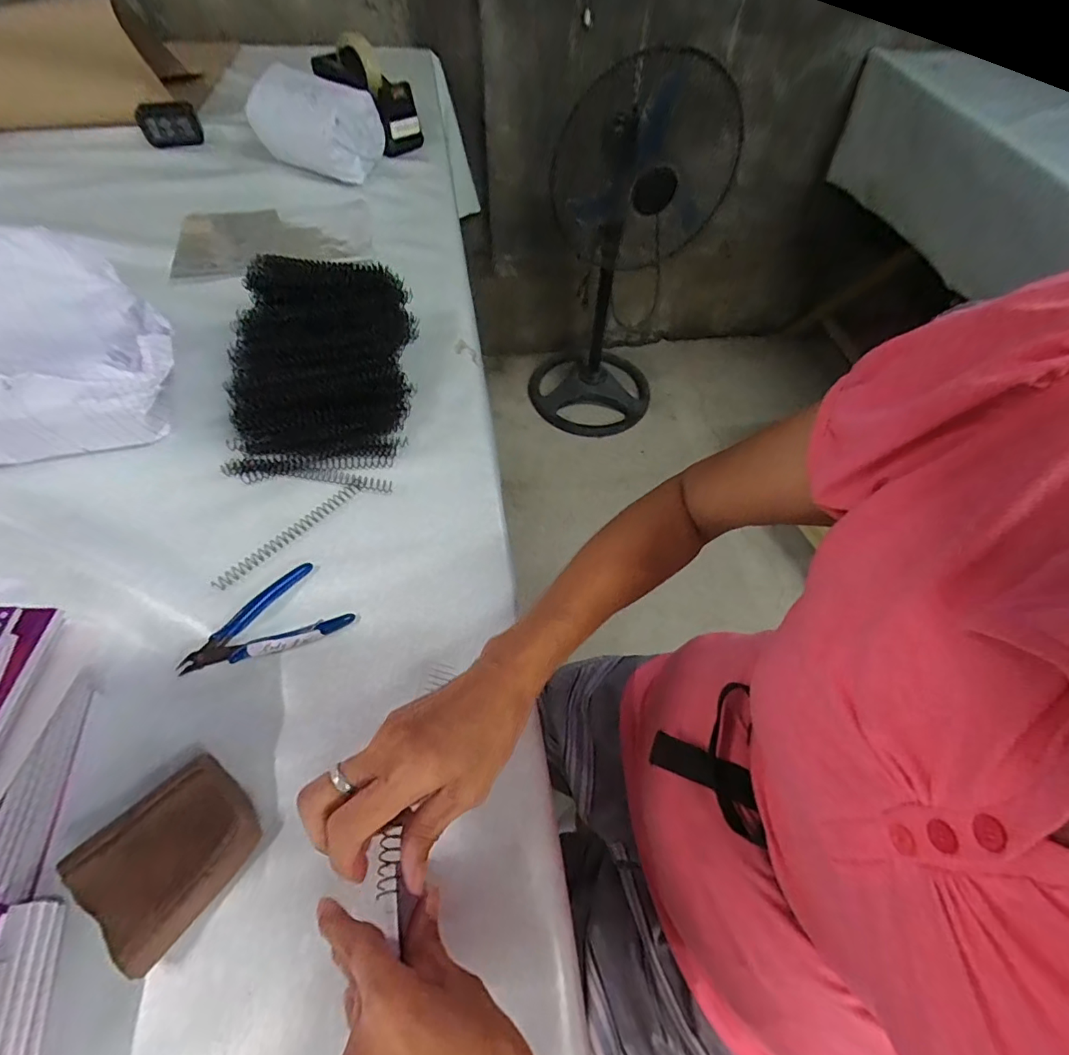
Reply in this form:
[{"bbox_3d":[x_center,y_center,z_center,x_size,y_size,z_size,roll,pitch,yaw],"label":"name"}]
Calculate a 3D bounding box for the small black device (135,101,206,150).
[{"bbox_3d":[-0.615,-0.675,0.842,0.098,0.067,0.018,-3,58,-3],"label":"small black device"}]

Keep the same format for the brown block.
[{"bbox_3d":[-0.230,0.204,0.317,0.088,0.022,0.089,32,61,17],"label":"brown block"}]

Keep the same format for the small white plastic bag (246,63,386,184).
[{"bbox_3d":[-0.352,-0.644,0.796,0.179,0.107,0.115,14,57,7],"label":"small white plastic bag"}]

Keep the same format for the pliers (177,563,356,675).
[{"bbox_3d":[-0.218,0.078,0.399,0.114,0.018,0.071,-33,64,-22],"label":"pliers"}]

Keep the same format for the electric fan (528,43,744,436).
[{"bbox_3d":[0.205,-0.727,1.411,0.413,0.911,0.394,6,56,1],"label":"electric fan"}]

